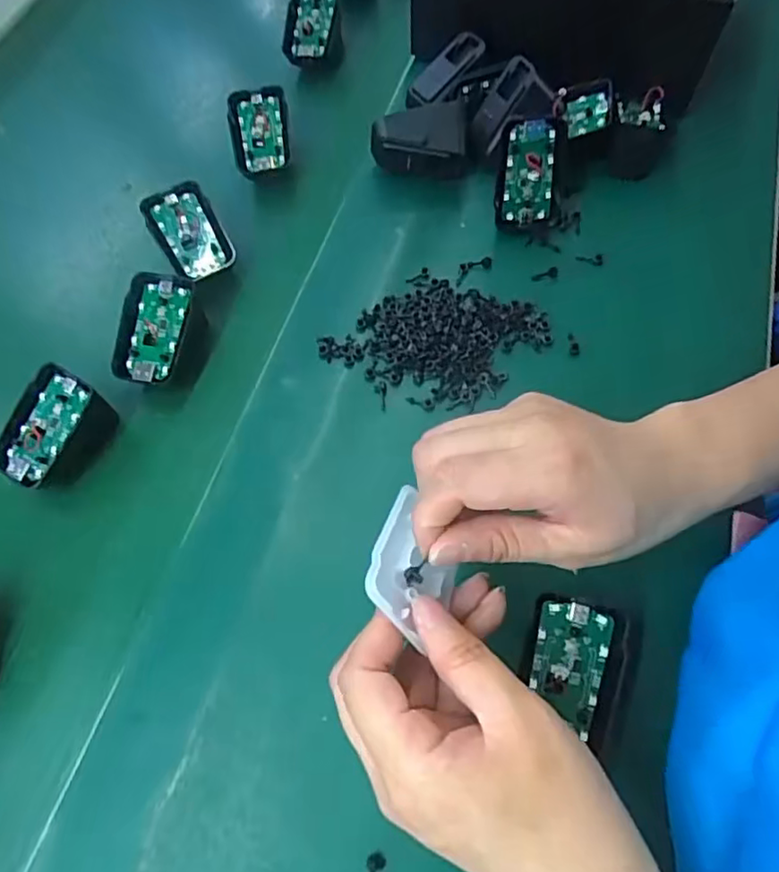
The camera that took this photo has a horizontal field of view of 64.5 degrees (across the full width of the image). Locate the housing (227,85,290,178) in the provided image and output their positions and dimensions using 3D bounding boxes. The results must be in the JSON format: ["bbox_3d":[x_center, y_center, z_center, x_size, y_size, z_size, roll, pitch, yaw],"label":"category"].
[{"bbox_3d":[-0.098,-0.230,0.468,0.043,0.013,0.068,-10,84,-5],"label":"housing"}]

